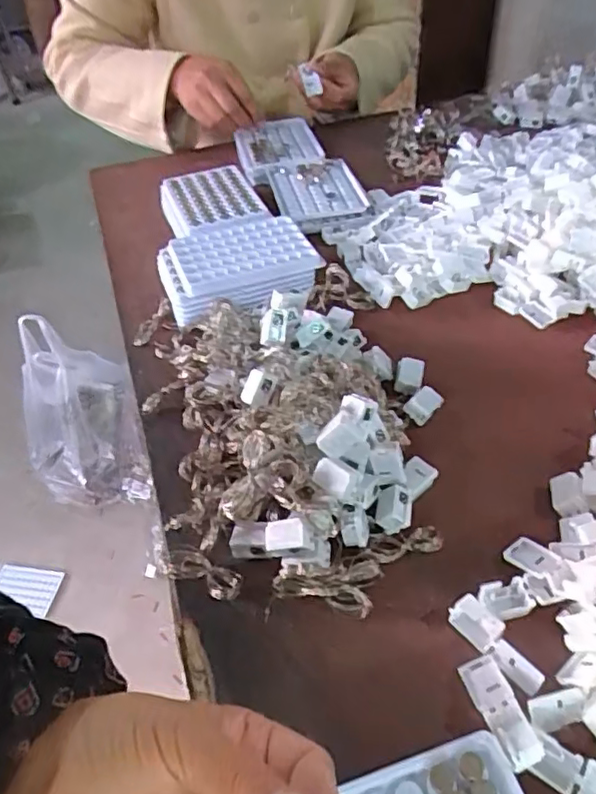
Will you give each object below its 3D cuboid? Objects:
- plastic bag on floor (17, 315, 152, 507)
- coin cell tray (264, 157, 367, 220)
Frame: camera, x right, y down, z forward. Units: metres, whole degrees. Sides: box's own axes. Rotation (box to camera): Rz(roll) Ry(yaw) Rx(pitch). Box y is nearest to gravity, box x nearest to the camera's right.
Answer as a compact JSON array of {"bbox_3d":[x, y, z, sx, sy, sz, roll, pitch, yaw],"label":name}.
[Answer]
[{"bbox_3d":[-0.448,0.048,1.260,0.248,0.353,0.264,-25,47,-18],"label":"plastic bag on floor"},{"bbox_3d":[0.021,-0.234,0.692,0.096,0.020,0.138,-10,44,-4],"label":"coin cell tray"}]

